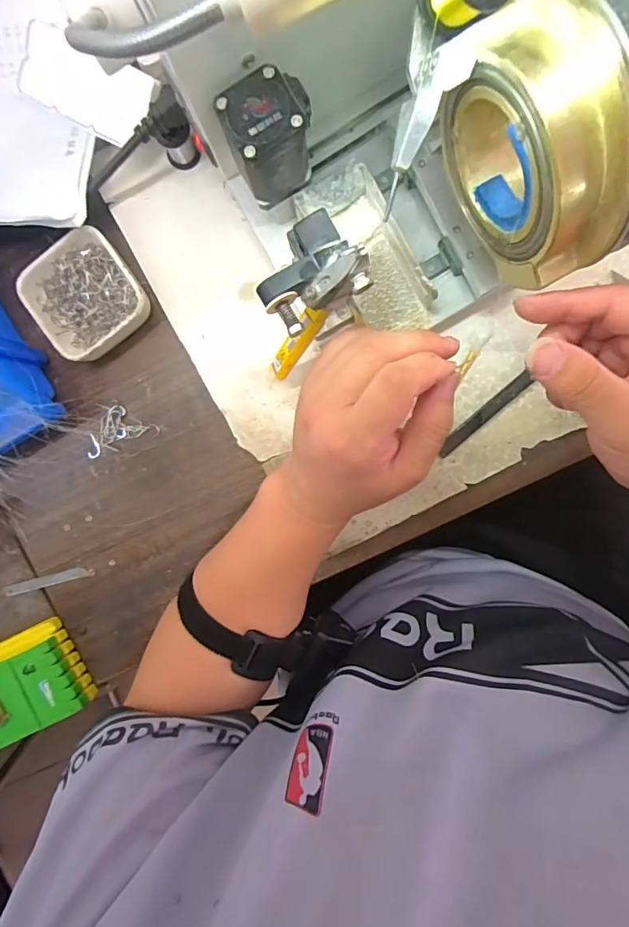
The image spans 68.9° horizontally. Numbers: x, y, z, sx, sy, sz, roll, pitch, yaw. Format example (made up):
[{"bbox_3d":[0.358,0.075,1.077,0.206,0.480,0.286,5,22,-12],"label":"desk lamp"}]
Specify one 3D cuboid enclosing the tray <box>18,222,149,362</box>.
[{"bbox_3d":[-0.179,-0.131,0.365,0.079,0.029,0.083,-35,92,7],"label":"tray"}]

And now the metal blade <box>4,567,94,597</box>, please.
[{"bbox_3d":[-0.233,0.103,0.402,0.080,0.006,0.010,-14,94,6],"label":"metal blade"}]

